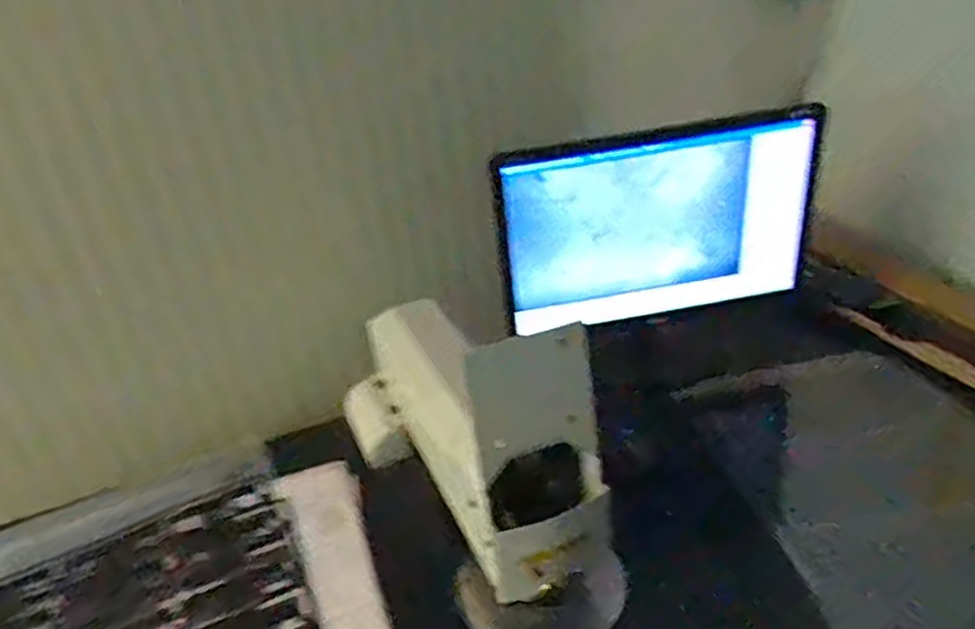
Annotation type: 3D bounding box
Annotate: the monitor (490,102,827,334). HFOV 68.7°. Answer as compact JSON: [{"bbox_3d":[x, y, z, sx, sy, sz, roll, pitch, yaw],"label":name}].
[{"bbox_3d":[0.240,-0.120,0.973,0.450,0.293,0.058,-10,33,2],"label":"monitor"}]

